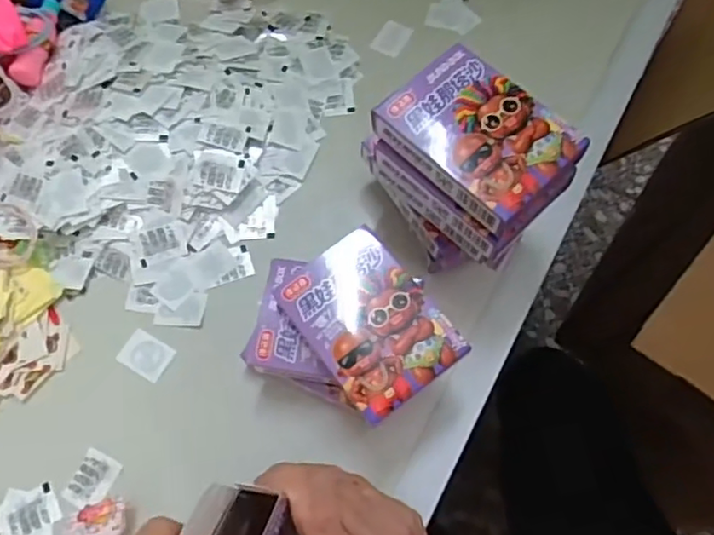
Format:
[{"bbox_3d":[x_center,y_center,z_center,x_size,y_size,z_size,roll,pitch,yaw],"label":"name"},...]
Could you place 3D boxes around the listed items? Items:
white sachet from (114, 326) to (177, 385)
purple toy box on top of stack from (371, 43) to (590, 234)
[{"bbox_3d":[-0.133,0.055,0.387,0.031,0.004,0.024,27,71,11],"label":"white sachet"},{"bbox_3d":[0.064,-0.070,0.322,0.064,0.020,0.092,-43,74,-15],"label":"purple toy box on top of stack"}]

